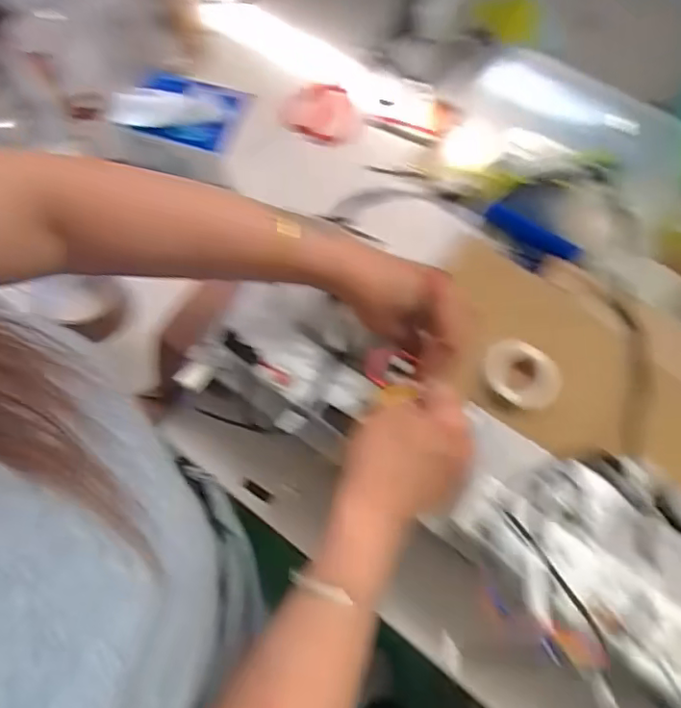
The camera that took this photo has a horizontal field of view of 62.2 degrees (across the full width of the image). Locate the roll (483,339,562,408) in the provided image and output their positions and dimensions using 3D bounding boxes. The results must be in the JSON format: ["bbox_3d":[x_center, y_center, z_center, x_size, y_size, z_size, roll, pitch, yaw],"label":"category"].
[{"bbox_3d":[0.172,0.016,0.537,0.072,0.023,0.062,24,72,10],"label":"roll"}]

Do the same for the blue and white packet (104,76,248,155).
[{"bbox_3d":[-0.176,-0.267,0.614,0.137,0.024,0.072,17,71,7],"label":"blue and white packet"}]

